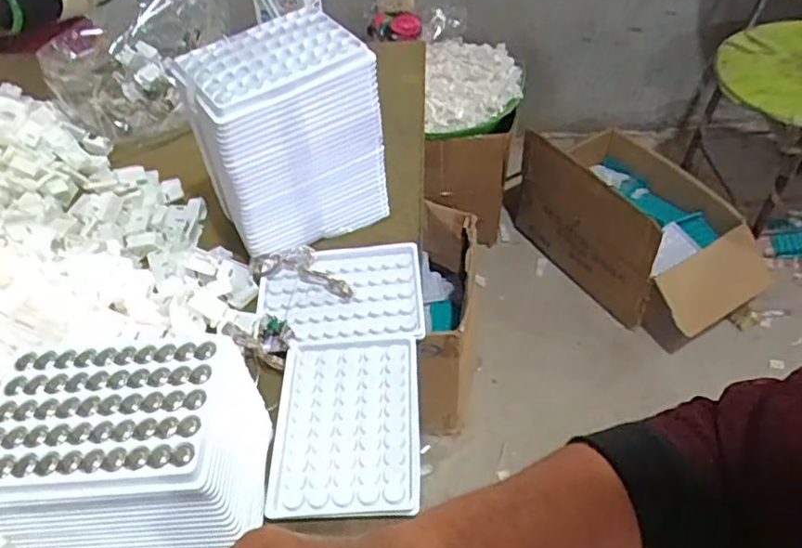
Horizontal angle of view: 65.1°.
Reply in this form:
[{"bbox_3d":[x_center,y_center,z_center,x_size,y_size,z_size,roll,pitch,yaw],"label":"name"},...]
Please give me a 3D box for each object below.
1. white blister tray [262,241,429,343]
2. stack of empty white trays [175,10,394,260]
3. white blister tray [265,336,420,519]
[{"bbox_3d":[-0.048,0.017,0.503,0.128,0.008,0.097,-4,48,1],"label":"white blister tray"},{"bbox_3d":[-0.095,-0.107,0.514,0.137,0.150,0.093,-30,53,-21],"label":"stack of empty white trays"},{"bbox_3d":[-0.037,0.098,0.426,0.096,0.006,0.129,-2,48,2],"label":"white blister tray"}]

